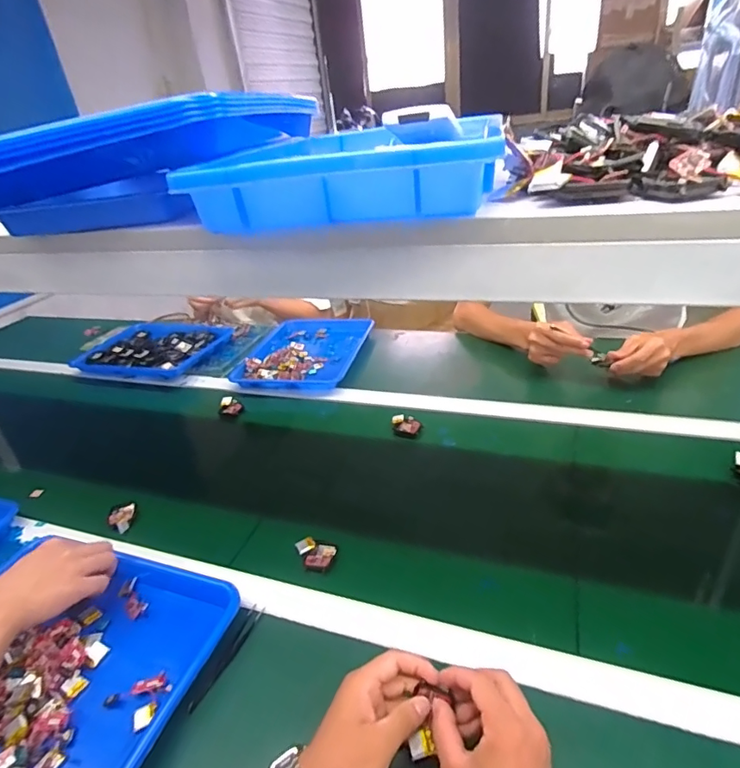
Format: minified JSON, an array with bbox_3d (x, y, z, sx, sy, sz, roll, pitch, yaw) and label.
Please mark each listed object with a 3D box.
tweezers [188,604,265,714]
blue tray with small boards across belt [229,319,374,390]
[{"bbox_3d":[-0.149,0.289,0.525,0.013,0.011,0.117,6,32,22],"label":"tweezers"},{"bbox_3d":[-0.143,-0.082,1.150,0.262,0.034,0.352,2,31,16],"label":"blue tray with small boards across belt"}]

